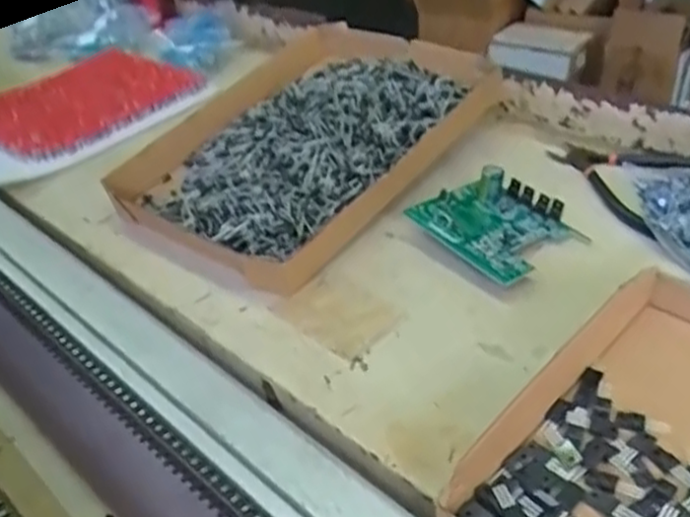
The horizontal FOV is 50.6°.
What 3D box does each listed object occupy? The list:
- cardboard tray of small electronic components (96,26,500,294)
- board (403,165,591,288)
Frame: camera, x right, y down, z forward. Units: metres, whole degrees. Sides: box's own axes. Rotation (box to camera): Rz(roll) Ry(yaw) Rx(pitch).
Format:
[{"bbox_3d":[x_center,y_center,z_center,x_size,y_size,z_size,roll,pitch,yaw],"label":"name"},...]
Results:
[{"bbox_3d":[-0.043,-0.112,0.677,0.262,0.034,0.313,24,56,38],"label":"cardboard tray of small electronic components"},{"bbox_3d":[0.115,-0.028,0.559,0.091,0.041,0.106,-18,36,-33],"label":"board"}]

